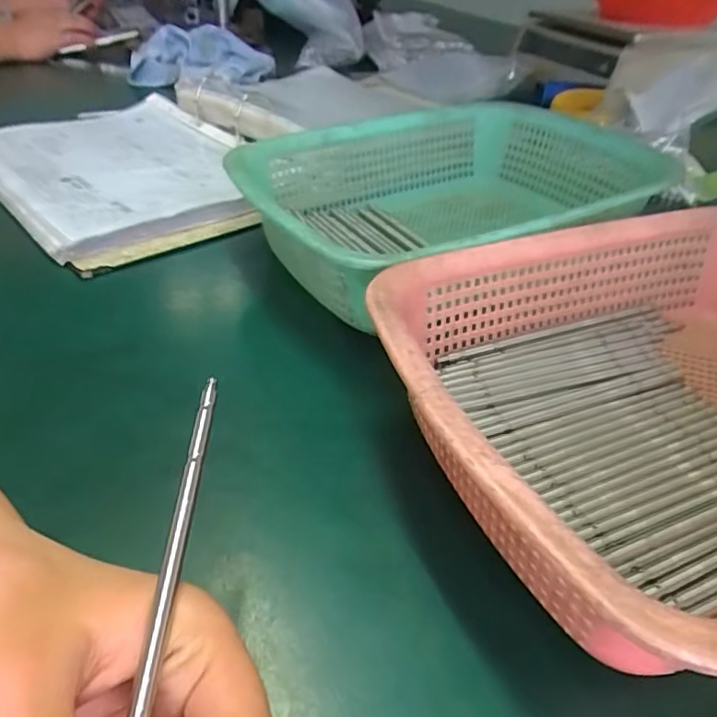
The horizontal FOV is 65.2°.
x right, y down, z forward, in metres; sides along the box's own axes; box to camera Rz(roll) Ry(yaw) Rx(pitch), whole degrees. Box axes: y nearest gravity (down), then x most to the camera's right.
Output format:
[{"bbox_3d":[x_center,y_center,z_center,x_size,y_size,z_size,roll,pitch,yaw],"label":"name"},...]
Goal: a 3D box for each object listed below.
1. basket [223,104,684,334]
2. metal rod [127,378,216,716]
[{"bbox_3d":[0.069,-0.112,0.439,0.300,0.093,0.233,-16,42,-22],"label":"basket"},{"bbox_3d":[-0.055,0.067,0.161,0.006,0.008,0.157,0,45,-3],"label":"metal rod"}]

